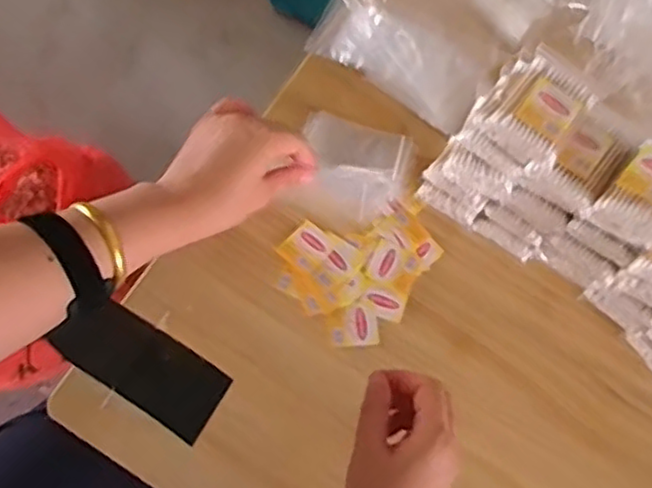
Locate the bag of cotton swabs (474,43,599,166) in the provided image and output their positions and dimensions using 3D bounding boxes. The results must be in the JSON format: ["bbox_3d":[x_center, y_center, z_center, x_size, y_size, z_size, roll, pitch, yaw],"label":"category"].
[{"bbox_3d":[0.170,-0.108,0.554,0.066,0.034,0.085,41,73,9],"label":"bag of cotton swabs"}]

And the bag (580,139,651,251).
[{"bbox_3d":[0.251,-0.039,0.542,0.062,0.038,0.085,35,73,12],"label":"bag"}]

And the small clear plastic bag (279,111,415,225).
[{"bbox_3d":[0.023,-0.072,0.645,0.102,0.039,0.104,17,70,6],"label":"small clear plastic bag"}]

